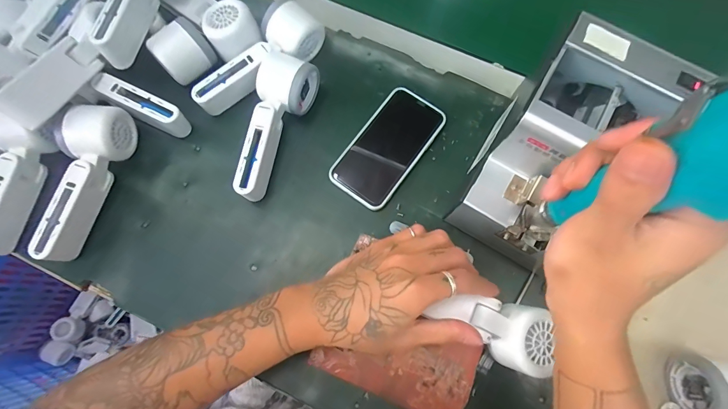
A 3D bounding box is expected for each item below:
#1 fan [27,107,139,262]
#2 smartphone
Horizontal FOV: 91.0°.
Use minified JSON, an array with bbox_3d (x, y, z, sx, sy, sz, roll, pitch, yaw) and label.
[{"bbox_3d":[-0.291,-0.023,0.367,0.050,0.051,0.162,13,74,2],"label":"fan"},{"bbox_3d":[0.028,-0.068,0.411,0.074,0.006,0.144,36,76,8],"label":"smartphone"}]

